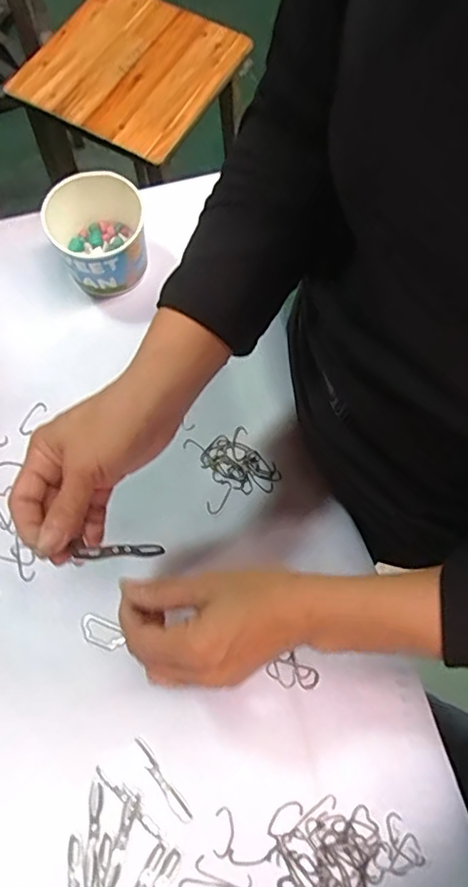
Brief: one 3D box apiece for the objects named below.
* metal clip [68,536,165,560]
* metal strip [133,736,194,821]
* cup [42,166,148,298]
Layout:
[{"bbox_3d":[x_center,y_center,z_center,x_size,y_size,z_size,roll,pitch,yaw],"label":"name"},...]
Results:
[{"bbox_3d":[-0.072,0.069,0.355,0.065,0.006,0.009,9,66,-43],"label":"metal clip"},{"bbox_3d":[-0.056,0.255,0.417,0.011,0.004,0.068,-36,77,-12],"label":"metal strip"},{"bbox_3d":[-0.126,-0.196,0.525,0.080,0.072,0.087,0,72,-1],"label":"cup"}]

